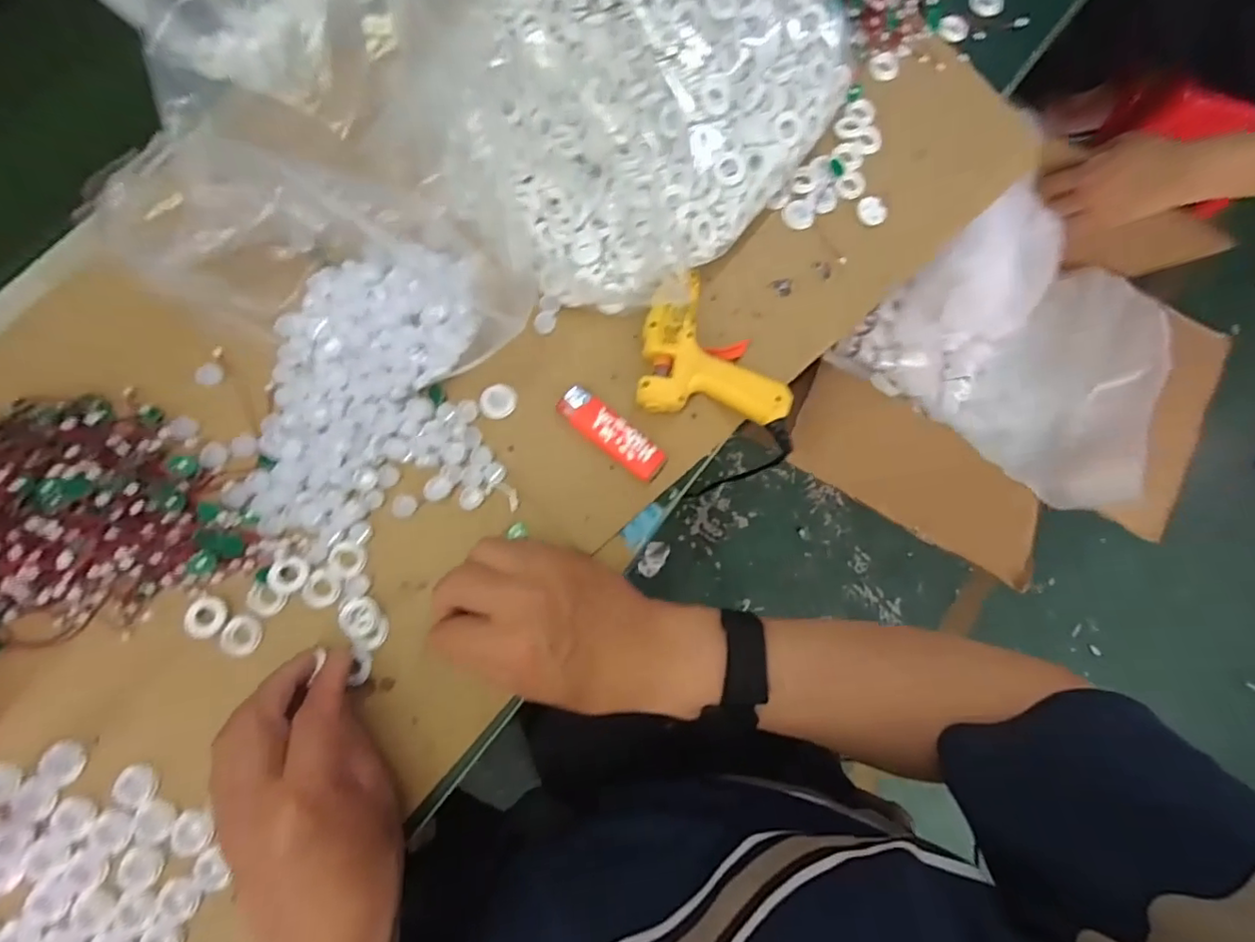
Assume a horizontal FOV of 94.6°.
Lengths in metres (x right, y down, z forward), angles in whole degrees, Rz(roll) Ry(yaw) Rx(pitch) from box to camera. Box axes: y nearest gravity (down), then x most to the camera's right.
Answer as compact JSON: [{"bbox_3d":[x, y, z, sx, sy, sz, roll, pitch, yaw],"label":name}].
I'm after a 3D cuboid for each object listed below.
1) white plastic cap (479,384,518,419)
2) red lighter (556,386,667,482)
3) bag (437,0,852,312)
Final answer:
[{"bbox_3d":[-0.089,-0.049,0.399,0.024,0.004,0.024,1,81,-5],"label":"white plastic cap"},{"bbox_3d":[-0.011,-0.026,0.402,0.083,0.010,0.025,41,80,2],"label":"red lighter"},{"bbox_3d":[0.012,-0.276,0.413,0.244,0.059,0.316,33,80,1],"label":"bag"}]

